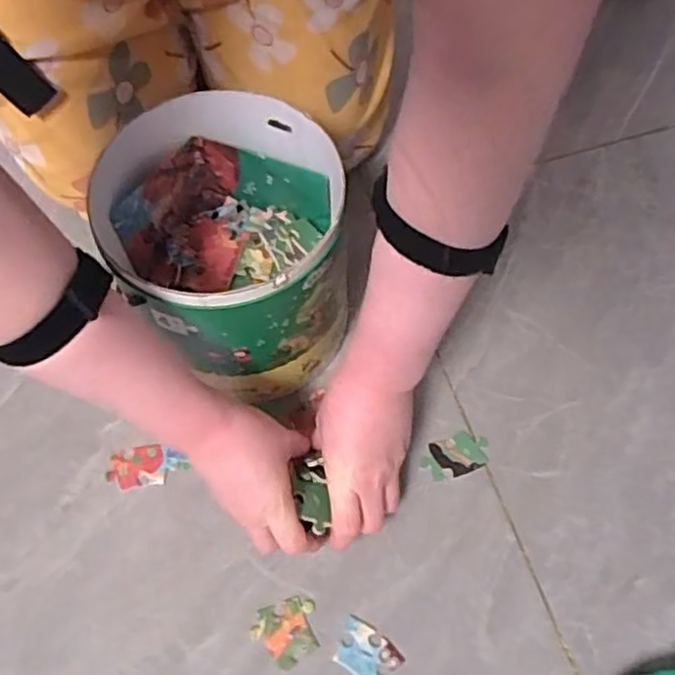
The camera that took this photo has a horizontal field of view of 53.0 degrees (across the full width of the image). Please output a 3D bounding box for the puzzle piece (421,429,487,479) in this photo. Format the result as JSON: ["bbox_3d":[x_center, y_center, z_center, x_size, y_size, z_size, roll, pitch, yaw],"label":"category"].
[{"bbox_3d":[0.099,0.099,0.567,0.059,0.005,0.034,-21,65,-11],"label":"puzzle piece"}]

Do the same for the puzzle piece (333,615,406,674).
[{"bbox_3d":[0.022,0.234,0.499,0.047,0.004,0.034,34,68,16],"label":"puzzle piece"}]

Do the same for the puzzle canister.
[{"bbox_3d":[-0.082,-0.065,0.538,0.164,0.166,0.176,0,63,0],"label":"puzzle canister"}]

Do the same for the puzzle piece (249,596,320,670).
[{"bbox_3d":[-0.038,0.220,0.505,0.048,0.004,0.044,-19,65,-10],"label":"puzzle piece"}]

